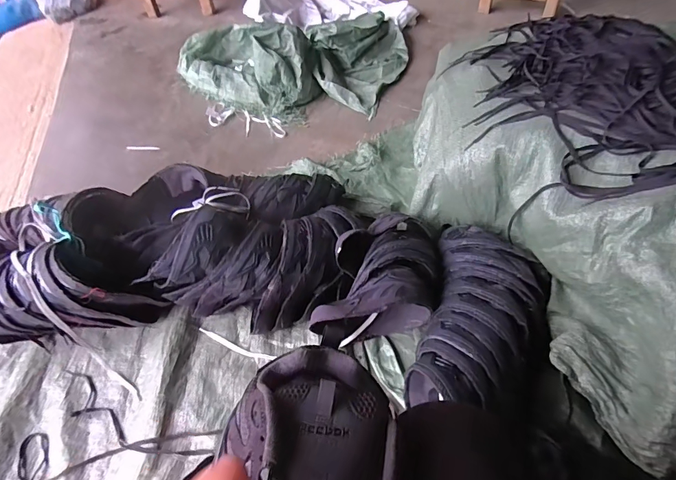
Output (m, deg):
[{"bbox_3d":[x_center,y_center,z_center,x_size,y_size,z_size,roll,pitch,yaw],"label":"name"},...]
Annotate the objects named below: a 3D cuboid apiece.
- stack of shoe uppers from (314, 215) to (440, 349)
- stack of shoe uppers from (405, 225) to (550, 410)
[{"bbox_3d":[0.093,0.072,0.766,0.187,0.169,0.306,11,53,13],"label":"stack of shoe uppers"},{"bbox_3d":[0.247,0.134,0.696,0.189,0.118,0.339,16,55,17],"label":"stack of shoe uppers"}]

